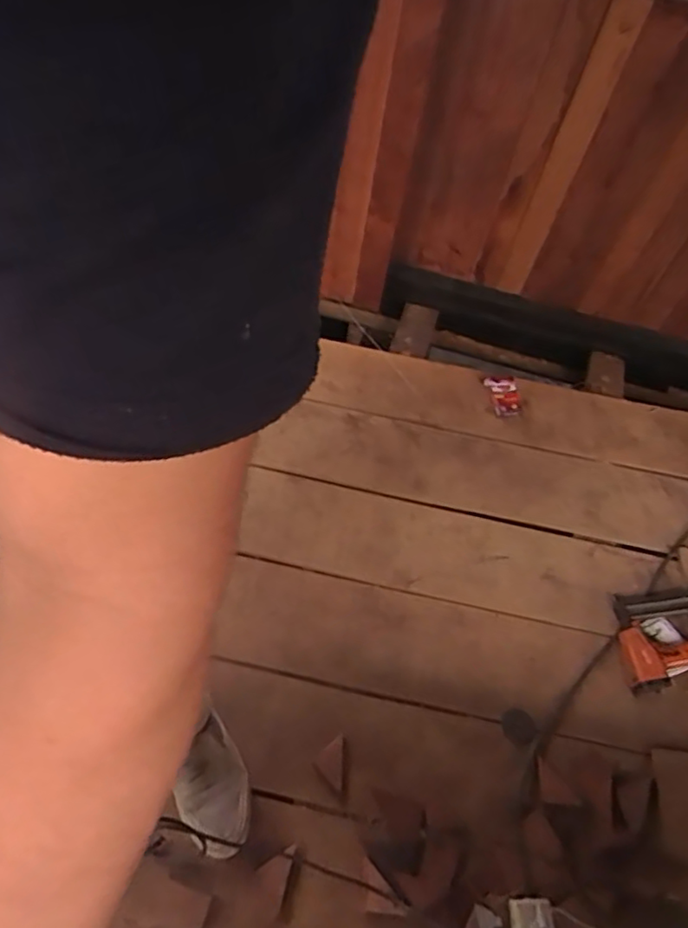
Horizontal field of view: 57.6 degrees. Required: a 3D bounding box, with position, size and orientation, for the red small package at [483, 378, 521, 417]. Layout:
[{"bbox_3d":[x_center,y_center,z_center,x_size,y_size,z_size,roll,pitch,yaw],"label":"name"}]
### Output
[{"bbox_3d":[0.365,-0.158,1.438,0.066,0.018,0.106,-1,58,-9],"label":"red small package"}]

